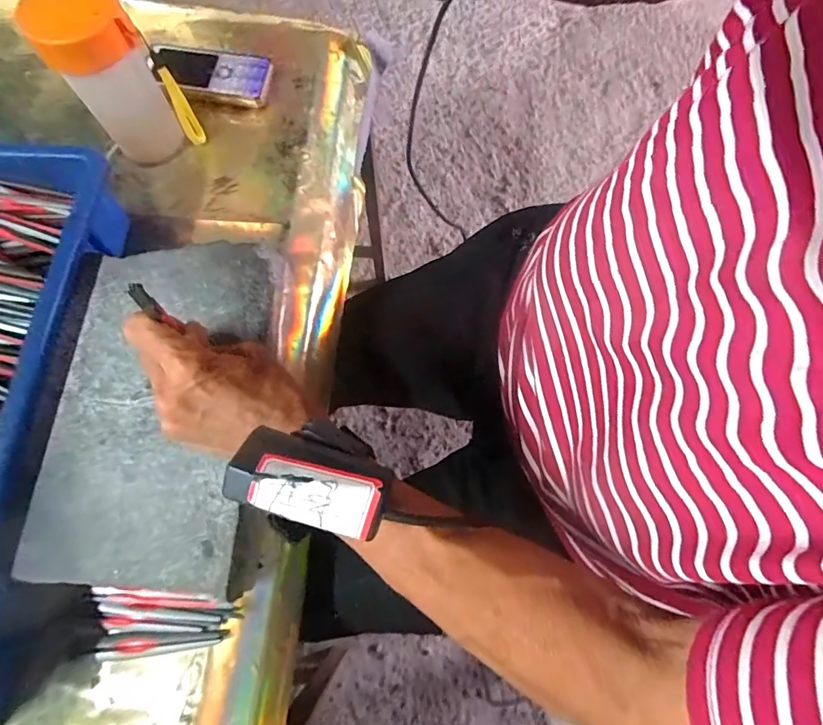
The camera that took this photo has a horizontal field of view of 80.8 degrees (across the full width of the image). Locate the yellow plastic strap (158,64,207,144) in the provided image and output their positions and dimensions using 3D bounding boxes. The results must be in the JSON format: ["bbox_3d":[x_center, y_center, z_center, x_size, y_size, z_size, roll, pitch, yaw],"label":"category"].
[{"bbox_3d":[-0.207,-0.228,0.440,0.016,0.080,0.009,-32,74,-10],"label":"yellow plastic strap"}]

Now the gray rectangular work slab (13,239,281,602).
[{"bbox_3d":[-0.169,0.033,0.358,0.141,0.063,0.241,2,71,1],"label":"gray rectangular work slab"}]

